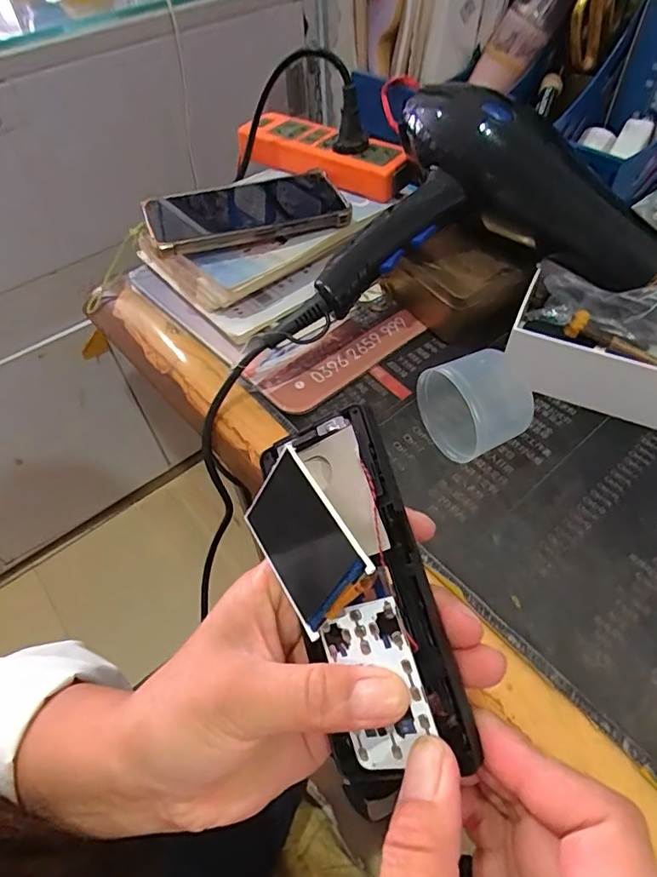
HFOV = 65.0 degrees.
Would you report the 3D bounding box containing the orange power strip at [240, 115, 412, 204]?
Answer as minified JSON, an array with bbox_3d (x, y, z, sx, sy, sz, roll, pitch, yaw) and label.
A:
[{"bbox_3d":[-0.010,-0.275,0.497,0.172,0.033,0.053,24,58,20],"label":"orange power strip"}]

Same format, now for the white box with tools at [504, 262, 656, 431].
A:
[{"bbox_3d":[0.223,-0.069,0.365,0.169,0.073,0.097,18,56,16],"label":"white box with tools"}]

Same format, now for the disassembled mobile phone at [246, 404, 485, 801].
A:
[{"bbox_3d":[0.005,0.057,0.185,0.063,0.015,0.125,-27,71,28],"label":"disassembled mobile phone"}]

